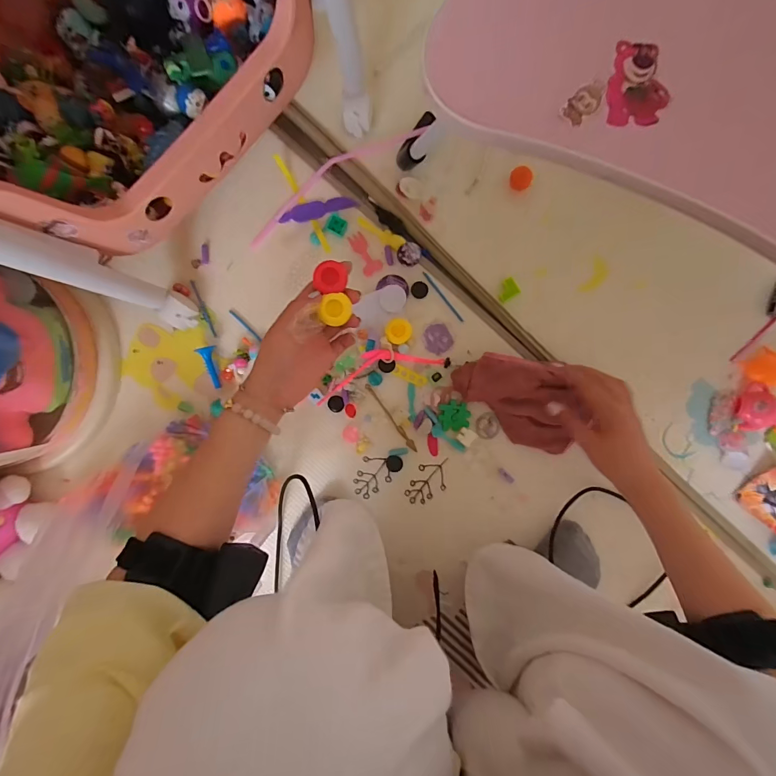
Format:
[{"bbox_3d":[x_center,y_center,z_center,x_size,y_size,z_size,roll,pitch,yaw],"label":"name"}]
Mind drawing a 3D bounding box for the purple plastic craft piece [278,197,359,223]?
[{"bbox_3d":[-0.087,-0.223,0.487,0.095,0.009,0.022,-10,92,4],"label":"purple plastic craft piece"}]

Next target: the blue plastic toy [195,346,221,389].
[{"bbox_3d":[-0.220,-0.026,0.491,0.018,0.014,0.053,-21,91,4],"label":"blue plastic toy"}]

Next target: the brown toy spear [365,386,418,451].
[{"bbox_3d":[0.004,0.038,0.494,0.008,0.004,0.104,-36,90,4],"label":"brown toy spear"}]

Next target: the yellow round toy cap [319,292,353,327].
[{"bbox_3d":[-0.048,-0.074,0.365,0.026,0.011,0.028,-6,92,3],"label":"yellow round toy cap"}]

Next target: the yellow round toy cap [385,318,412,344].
[{"bbox_3d":[0.013,-0.071,0.485,0.031,0.016,0.032,0,92,3],"label":"yellow round toy cap"}]

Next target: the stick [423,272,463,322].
[{"bbox_3d":[0.070,-0.115,0.488,0.005,0.004,0.078,-38,90,4],"label":"stick"}]

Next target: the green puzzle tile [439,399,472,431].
[{"bbox_3d":[0.083,0.035,0.485,0.039,0.007,0.038,2,93,3],"label":"green puzzle tile"}]

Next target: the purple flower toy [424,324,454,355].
[{"bbox_3d":[0.062,-0.062,0.490,0.035,0.004,0.037,0,92,3],"label":"purple flower toy"}]

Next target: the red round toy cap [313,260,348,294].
[{"bbox_3d":[-0.053,-0.102,0.361,0.030,0.010,0.029,0,92,3],"label":"red round toy cap"}]

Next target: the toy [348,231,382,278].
[{"bbox_3d":[-0.028,-0.169,0.487,0.026,0.004,0.054,-24,91,4],"label":"toy"}]

